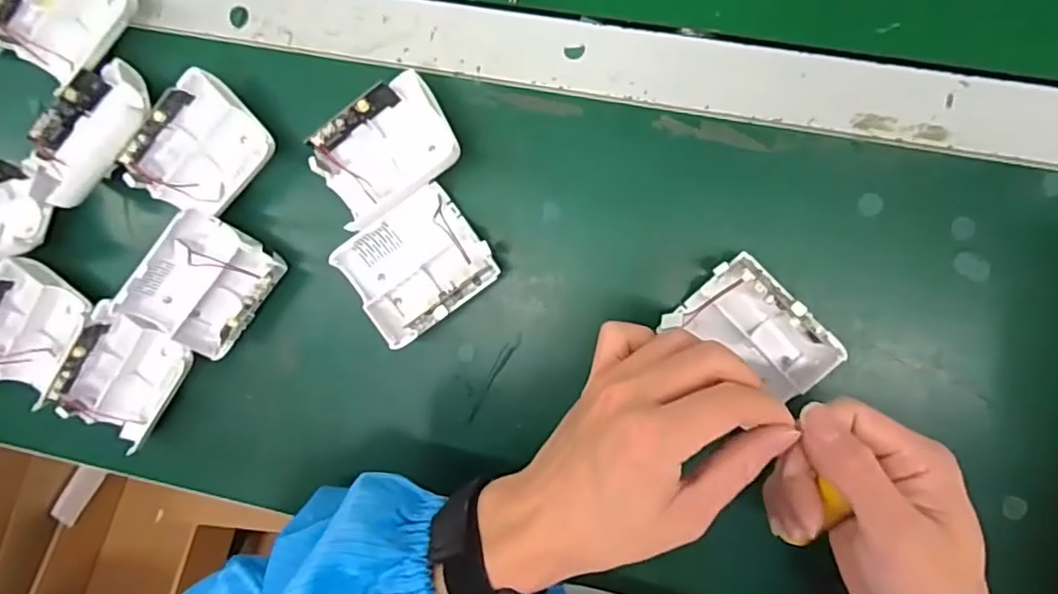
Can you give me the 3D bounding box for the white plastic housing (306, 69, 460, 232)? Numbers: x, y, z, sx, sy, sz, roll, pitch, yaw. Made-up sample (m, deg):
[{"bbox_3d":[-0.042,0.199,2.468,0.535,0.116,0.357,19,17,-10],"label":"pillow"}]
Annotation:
[{"bbox_3d":[-0.085,-0.087,0.365,0.081,0.030,0.064,-33,89,9],"label":"white plastic housing"}]

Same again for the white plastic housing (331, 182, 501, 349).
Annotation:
[{"bbox_3d":[-0.066,-0.019,0.365,0.078,0.034,0.068,-36,89,8],"label":"white plastic housing"}]

